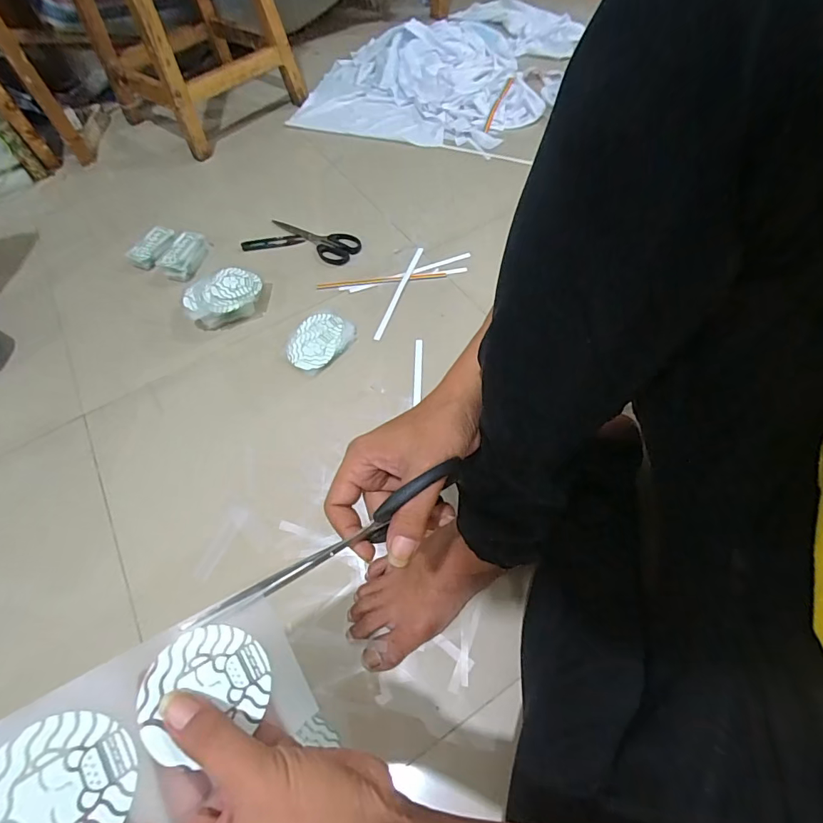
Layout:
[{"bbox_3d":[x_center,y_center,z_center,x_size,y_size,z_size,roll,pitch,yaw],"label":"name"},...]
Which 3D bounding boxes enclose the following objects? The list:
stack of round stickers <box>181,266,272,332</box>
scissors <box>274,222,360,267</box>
[{"bbox_3d":[-0.297,-0.182,0.724,0.133,0.049,0.087,-19,59,-9],"label":"stack of round stickers"},{"bbox_3d":[-0.177,-0.328,0.834,0.186,0.020,0.075,36,67,23],"label":"scissors"}]

